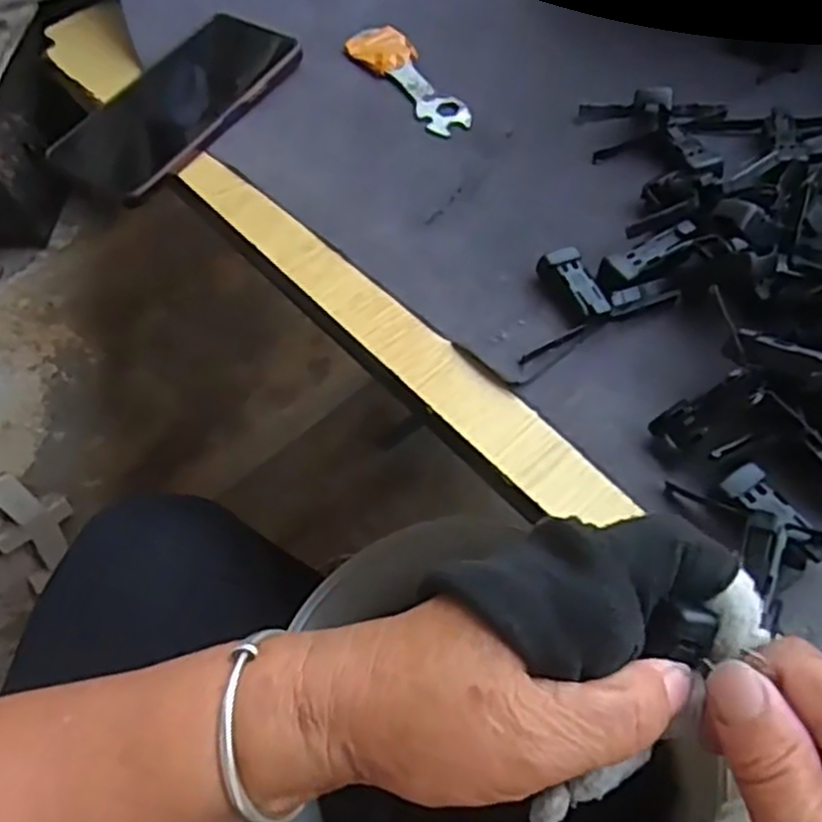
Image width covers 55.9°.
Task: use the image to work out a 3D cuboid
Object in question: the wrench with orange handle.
[{"bbox_3d":[0.000,-0.213,0.494,0.038,0.007,0.116,-31,60,-15],"label":"wrench with orange handle"}]

